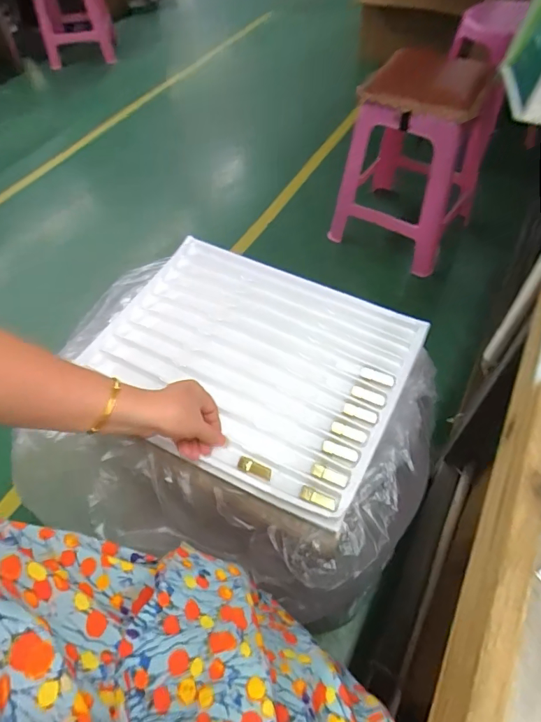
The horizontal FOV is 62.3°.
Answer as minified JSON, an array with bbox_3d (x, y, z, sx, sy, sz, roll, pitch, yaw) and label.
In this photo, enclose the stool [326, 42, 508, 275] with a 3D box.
[{"bbox_3d":[0.421,-0.597,1.319,0.351,0.486,0.346,29,60,22],"label":"stool"}]

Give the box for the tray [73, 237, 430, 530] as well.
[{"bbox_3d":[-0.029,-0.011,0.620,0.406,0.018,0.322,23,58,19],"label":"tray"}]

